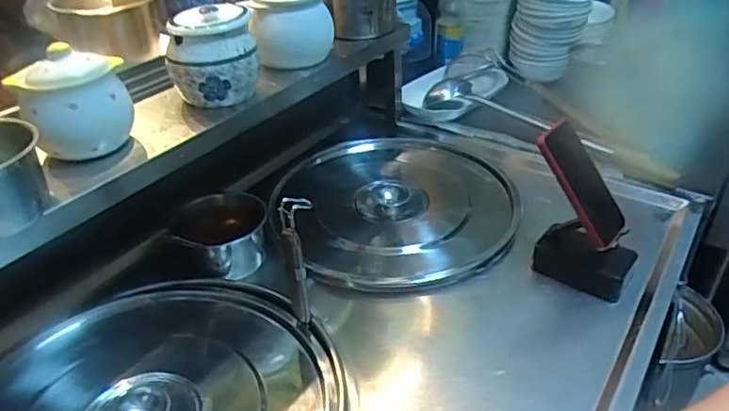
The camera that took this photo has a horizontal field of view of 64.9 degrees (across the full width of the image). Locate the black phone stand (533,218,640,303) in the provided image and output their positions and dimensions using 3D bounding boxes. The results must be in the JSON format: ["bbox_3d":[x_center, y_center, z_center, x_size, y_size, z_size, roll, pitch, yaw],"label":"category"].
[{"bbox_3d":[0.286,0.069,0.753,0.117,0.068,0.063,25,42,31],"label":"black phone stand"}]

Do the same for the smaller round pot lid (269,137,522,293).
[{"bbox_3d":[0.053,-0.013,0.890,0.346,0.037,0.391,9,36,16],"label":"smaller round pot lid"}]

